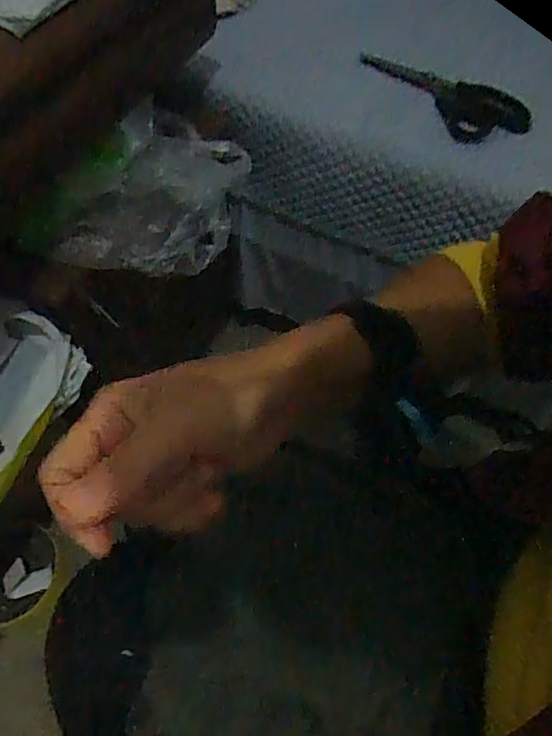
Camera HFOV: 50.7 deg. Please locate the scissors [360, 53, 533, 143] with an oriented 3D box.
[{"bbox_3d":[0.201,-0.332,0.705,0.075,0.023,0.223,-38,65,-18],"label":"scissors"}]

